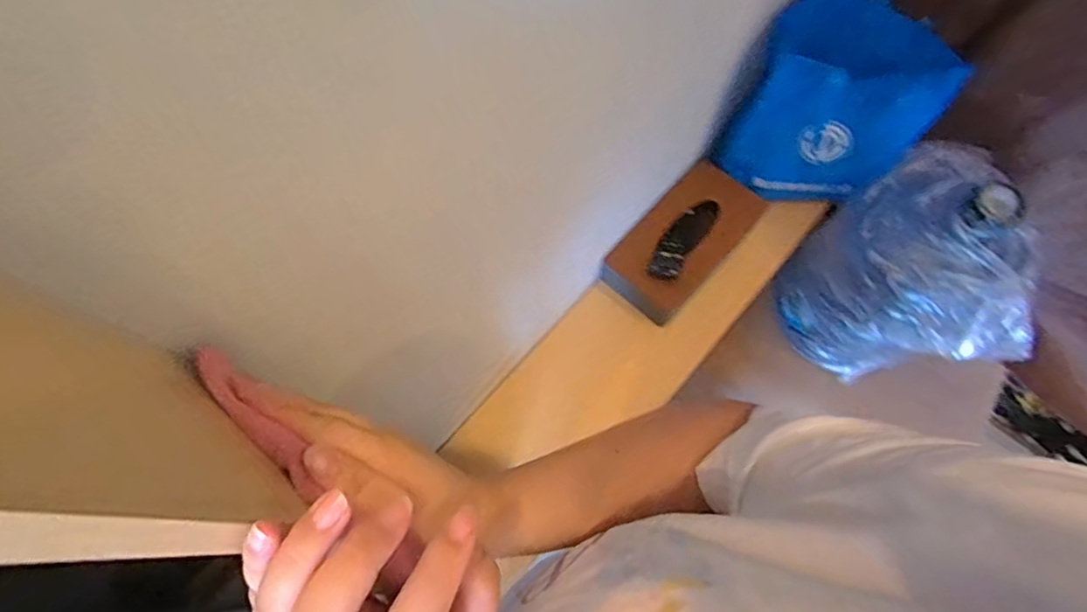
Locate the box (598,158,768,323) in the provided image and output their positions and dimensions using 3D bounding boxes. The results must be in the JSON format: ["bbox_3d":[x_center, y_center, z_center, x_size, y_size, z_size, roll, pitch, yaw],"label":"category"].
[{"bbox_3d":[0.216,-0.104,0.895,0.130,0.084,0.253,41,75,16],"label":"box"}]

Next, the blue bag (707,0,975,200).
[{"bbox_3d":[0.394,-0.261,0.818,0.228,0.240,0.182,39,75,16],"label":"blue bag"}]

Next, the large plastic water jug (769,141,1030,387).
[{"bbox_3d":[0.555,-0.048,0.919,0.281,0.414,0.239,37,74,15],"label":"large plastic water jug"}]

